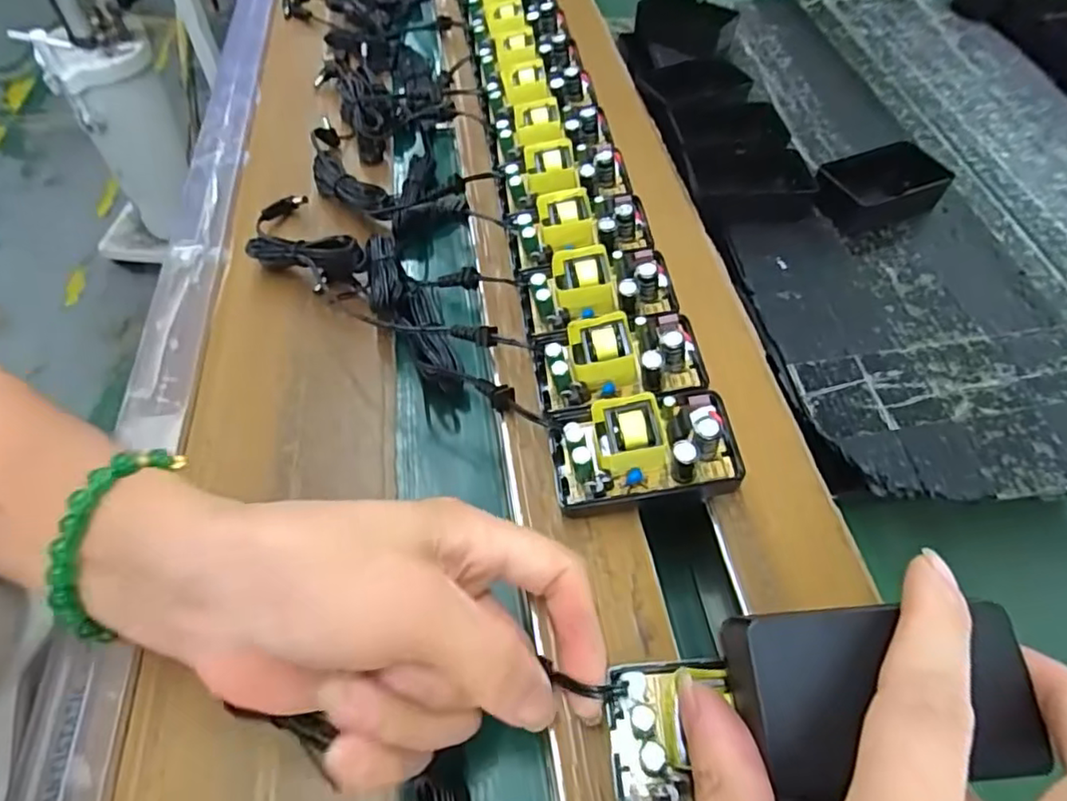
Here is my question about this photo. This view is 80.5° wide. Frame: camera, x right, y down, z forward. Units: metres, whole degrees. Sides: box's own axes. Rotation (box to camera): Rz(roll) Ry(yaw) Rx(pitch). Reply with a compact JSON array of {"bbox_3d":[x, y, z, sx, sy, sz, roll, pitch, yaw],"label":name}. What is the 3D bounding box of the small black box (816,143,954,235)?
[{"bbox_3d":[0.204,-0.128,0.379,0.076,0.026,0.044,-21,57,-15],"label":"small black box"}]

